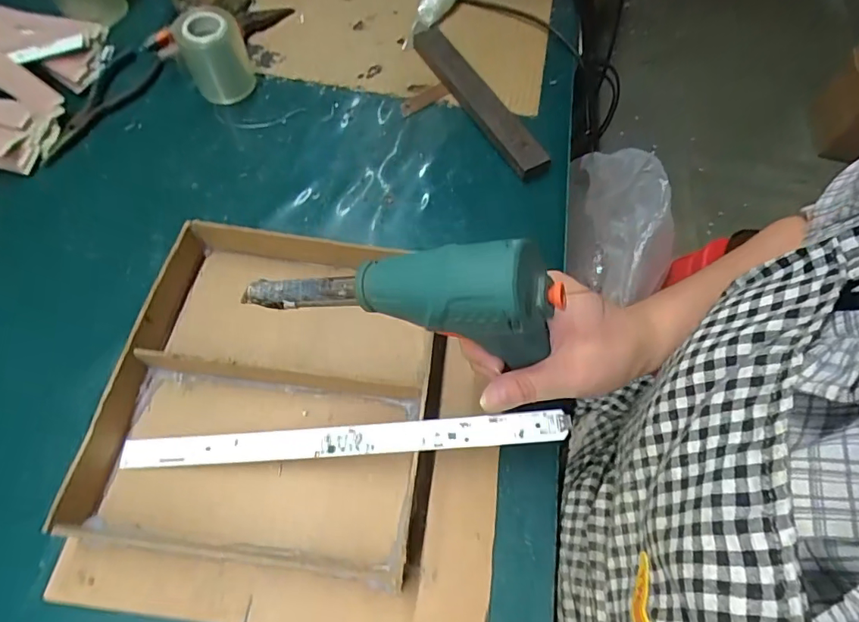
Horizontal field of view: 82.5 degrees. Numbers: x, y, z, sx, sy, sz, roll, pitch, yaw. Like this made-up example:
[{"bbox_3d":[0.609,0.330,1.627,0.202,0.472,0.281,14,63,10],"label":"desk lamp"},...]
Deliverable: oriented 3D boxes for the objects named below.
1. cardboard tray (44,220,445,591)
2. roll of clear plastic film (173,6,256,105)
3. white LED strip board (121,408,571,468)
[{"bbox_3d":[-0.100,0.048,0.337,0.212,0.034,0.223,8,62,2],"label":"cardboard tray"},{"bbox_3d":[-0.204,-0.245,0.470,0.056,0.066,0.045,-17,64,-11],"label":"roll of clear plastic film"},{"bbox_3d":[-0.059,0.081,0.306,0.282,0.006,0.019,-6,66,8],"label":"white LED strip board"}]

